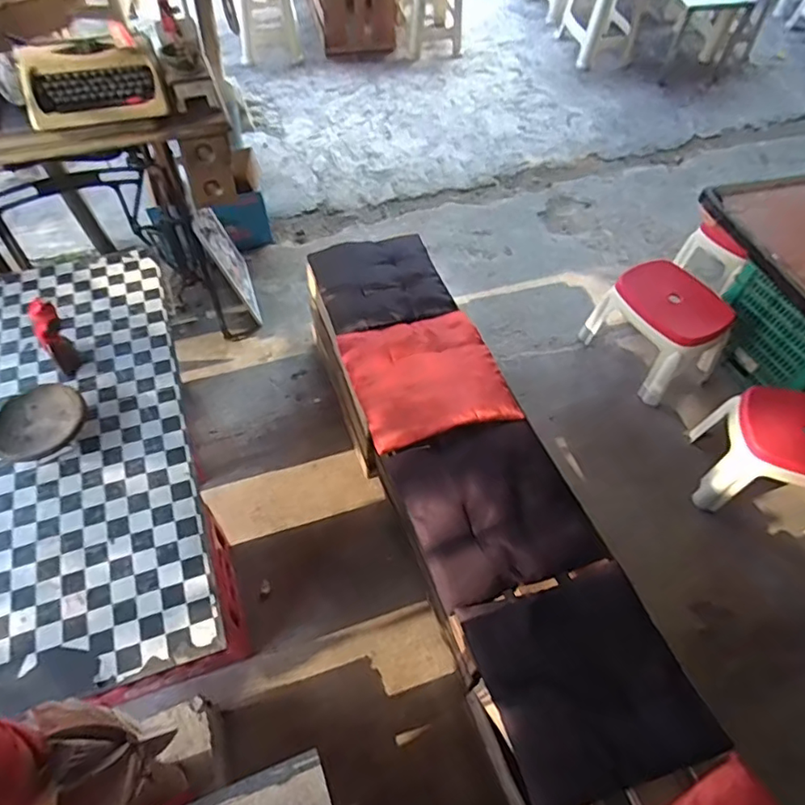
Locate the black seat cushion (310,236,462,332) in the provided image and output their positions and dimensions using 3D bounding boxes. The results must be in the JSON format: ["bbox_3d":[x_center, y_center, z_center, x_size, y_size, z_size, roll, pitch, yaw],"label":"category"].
[{"bbox_3d":[-0.055,-0.339,1.601,0.342,0.047,0.324,-16,57,-14],"label":"black seat cushion"}]

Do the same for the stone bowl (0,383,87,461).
[{"bbox_3d":[-0.676,0.043,1.054,0.130,0.067,0.157,22,56,13],"label":"stone bowl"}]

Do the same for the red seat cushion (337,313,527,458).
[{"bbox_3d":[0.060,-0.077,1.399,0.359,0.064,0.357,-14,56,-12],"label":"red seat cushion"}]

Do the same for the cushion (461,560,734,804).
[{"bbox_3d":[0.348,0.511,1.035,0.357,0.078,0.337,-17,57,-14],"label":"cushion"}]

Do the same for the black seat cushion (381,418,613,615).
[{"bbox_3d":[0.195,0.206,1.236,0.380,0.093,0.390,-17,57,-15],"label":"black seat cushion"}]

